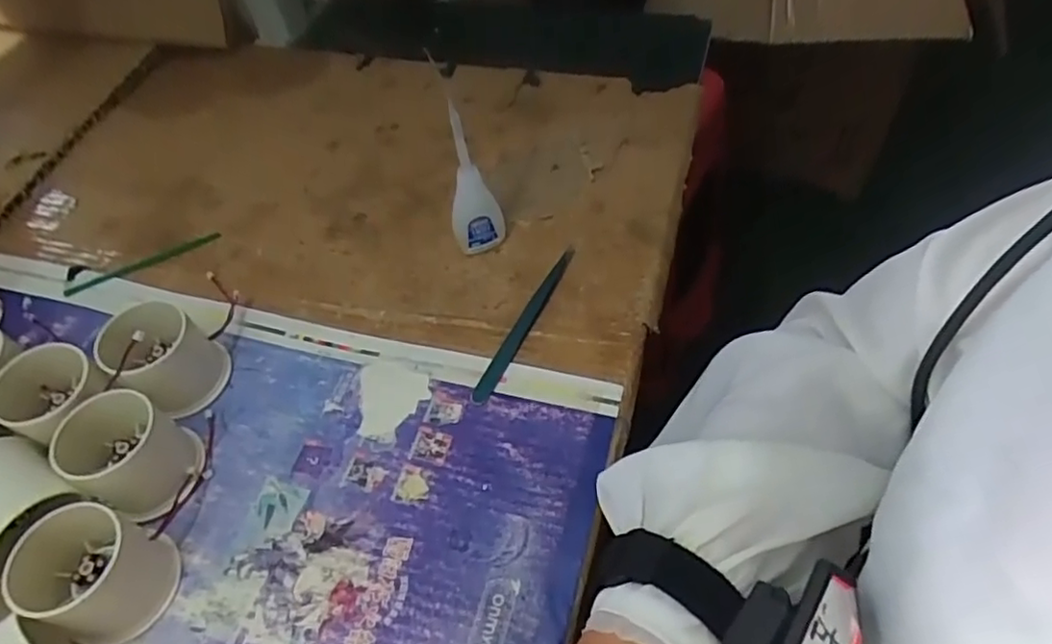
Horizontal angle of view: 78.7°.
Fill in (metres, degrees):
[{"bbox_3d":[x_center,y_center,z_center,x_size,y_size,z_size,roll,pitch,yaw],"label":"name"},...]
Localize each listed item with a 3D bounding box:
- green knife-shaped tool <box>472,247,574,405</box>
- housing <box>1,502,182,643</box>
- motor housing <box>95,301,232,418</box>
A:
[{"bbox_3d":[0.000,-0.002,0.408,0.011,0.006,0.128,20,58,19],"label":"green knife-shaped tool"},{"bbox_3d":[-0.212,0.120,0.312,0.064,0.047,0.054,14,56,15],"label":"housing"},{"bbox_3d":[-0.211,0.020,0.378,0.053,0.049,0.051,-2,53,3],"label":"motor housing"}]

